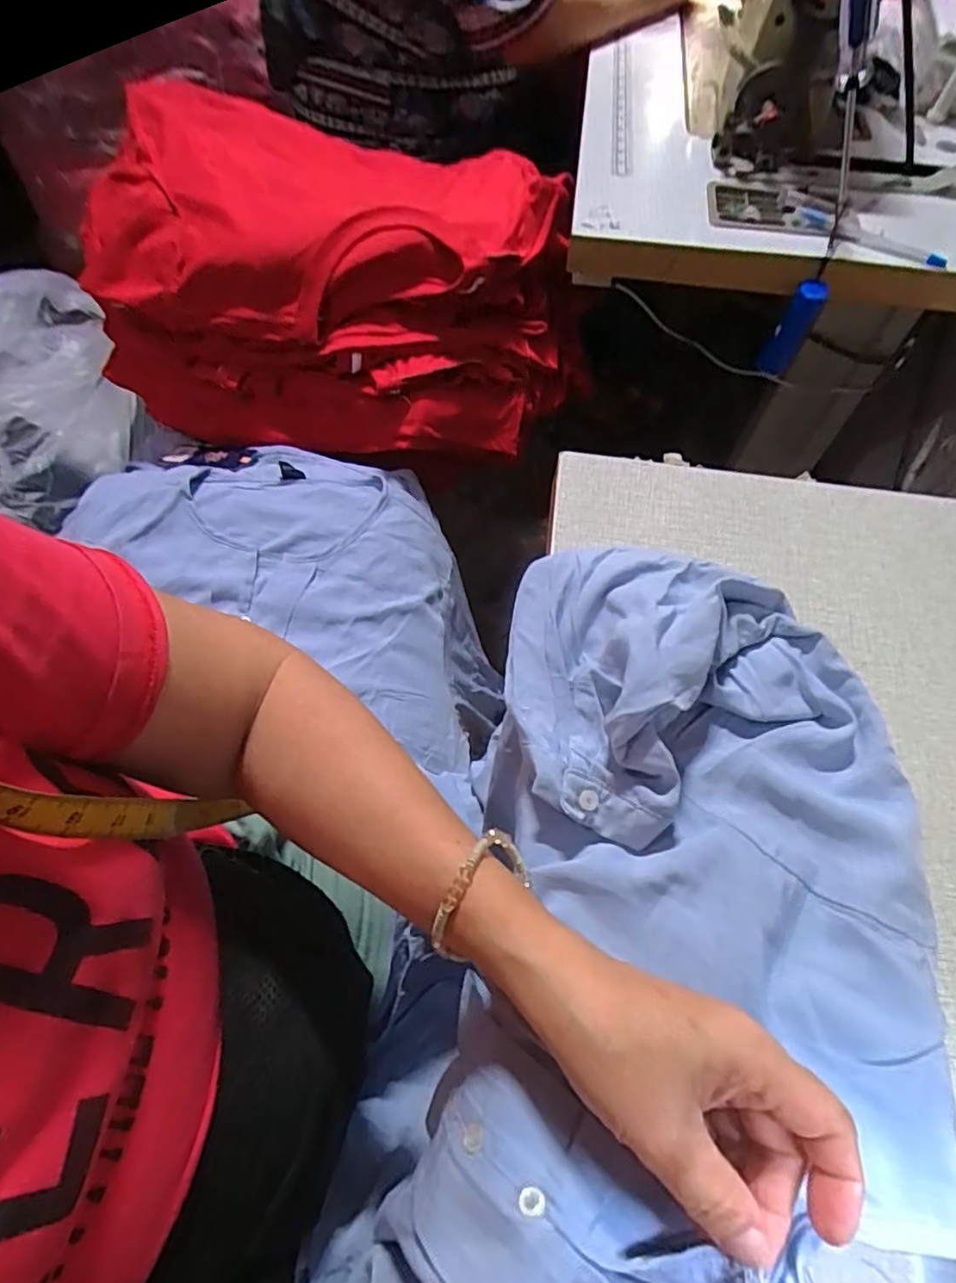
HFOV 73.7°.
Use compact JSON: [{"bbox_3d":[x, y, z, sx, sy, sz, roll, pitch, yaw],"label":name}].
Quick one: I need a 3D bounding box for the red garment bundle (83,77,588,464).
[{"bbox_3d":[-0.149,-0.422,0.743,0.527,0.195,0.363,12,61,4],"label":"red garment bundle"}]

